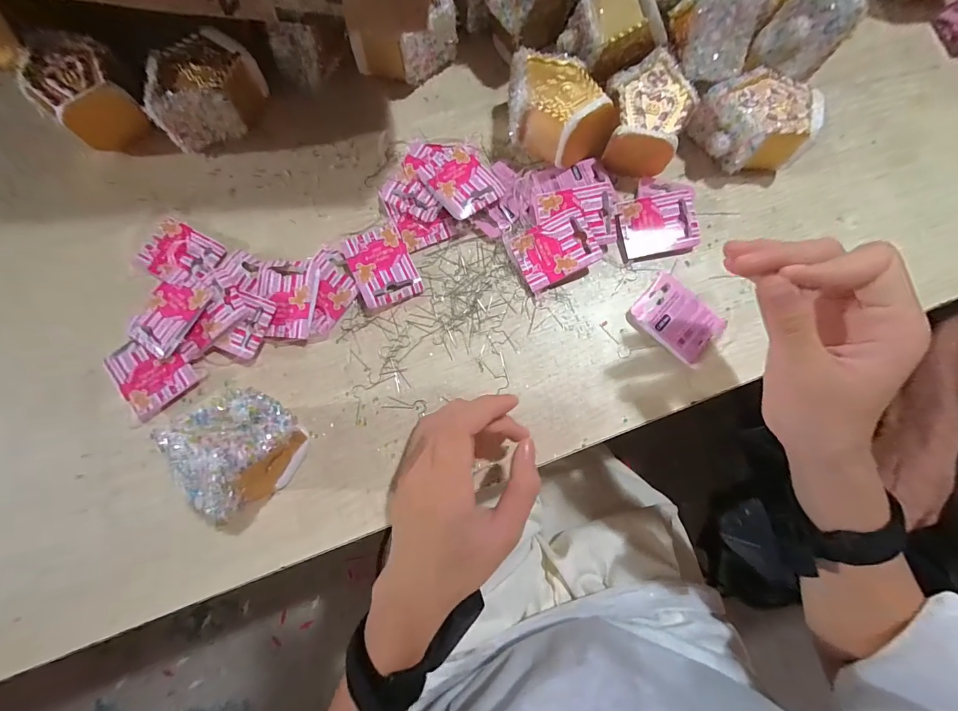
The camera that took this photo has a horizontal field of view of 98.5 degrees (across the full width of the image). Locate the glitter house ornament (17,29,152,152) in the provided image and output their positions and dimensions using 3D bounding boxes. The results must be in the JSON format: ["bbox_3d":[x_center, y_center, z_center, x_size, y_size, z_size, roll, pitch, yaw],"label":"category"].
[{"bbox_3d":[-0.303,-0.204,0.322,0.062,0.044,0.082,-42,82,-8],"label":"glitter house ornament"}]

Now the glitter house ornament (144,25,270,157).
[{"bbox_3d":[-0.208,-0.205,0.325,0.070,0.047,0.074,-1,79,-1],"label":"glitter house ornament"}]

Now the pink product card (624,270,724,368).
[{"bbox_3d":[0.150,-0.028,0.312,0.062,0.008,0.048,43,82,7],"label":"pink product card"}]

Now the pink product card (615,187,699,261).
[{"bbox_3d":[0.142,-0.103,0.324,0.060,0.005,0.045,-12,96,2],"label":"pink product card"}]

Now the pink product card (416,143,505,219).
[{"bbox_3d":[-0.014,-0.136,0.321,0.047,0.007,0.061,-34,75,-13],"label":"pink product card"}]

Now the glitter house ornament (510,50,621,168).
[{"bbox_3d":[0.056,-0.190,0.320,0.068,0.044,0.087,-32,81,-6],"label":"glitter house ornament"}]

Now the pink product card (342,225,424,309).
[{"bbox_3d":[-0.073,-0.067,0.314,0.044,0.012,0.058,-23,80,-5],"label":"pink product card"}]

